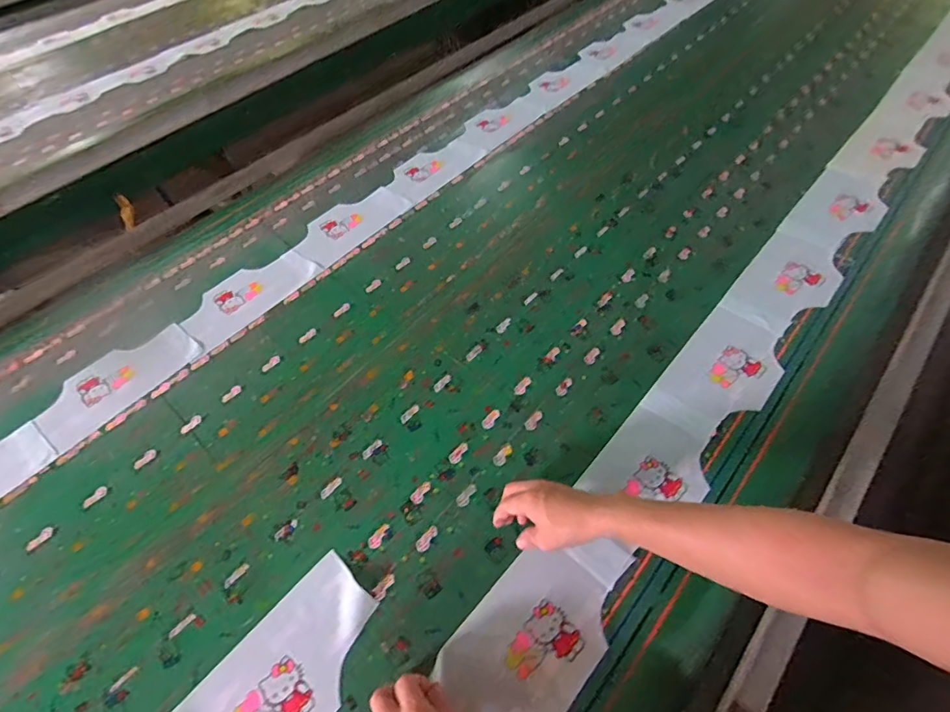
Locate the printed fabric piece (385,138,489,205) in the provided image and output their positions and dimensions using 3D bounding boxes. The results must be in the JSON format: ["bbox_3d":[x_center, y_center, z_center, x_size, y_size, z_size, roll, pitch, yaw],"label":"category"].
[{"bbox_3d":[-0.091,-0.436,1.144,0.240,0.010,0.130,-40,63,-19],"label":"printed fabric piece"}]

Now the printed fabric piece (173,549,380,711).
[{"bbox_3d":[-0.229,0.375,0.551,0.133,0.010,0.283,33,63,25],"label":"printed fabric piece"}]

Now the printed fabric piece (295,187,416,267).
[{"bbox_3d":[-0.261,-0.281,1.044,0.134,0.005,0.249,35,64,26],"label":"printed fabric piece"}]

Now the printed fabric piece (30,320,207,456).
[{"bbox_3d":[-0.599,0.038,0.833,0.138,0.005,0.252,34,64,25],"label":"printed fabric piece"}]

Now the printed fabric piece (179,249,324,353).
[{"bbox_3d":[-0.426,-0.119,0.938,0.131,0.006,0.252,36,65,26],"label":"printed fabric piece"}]

